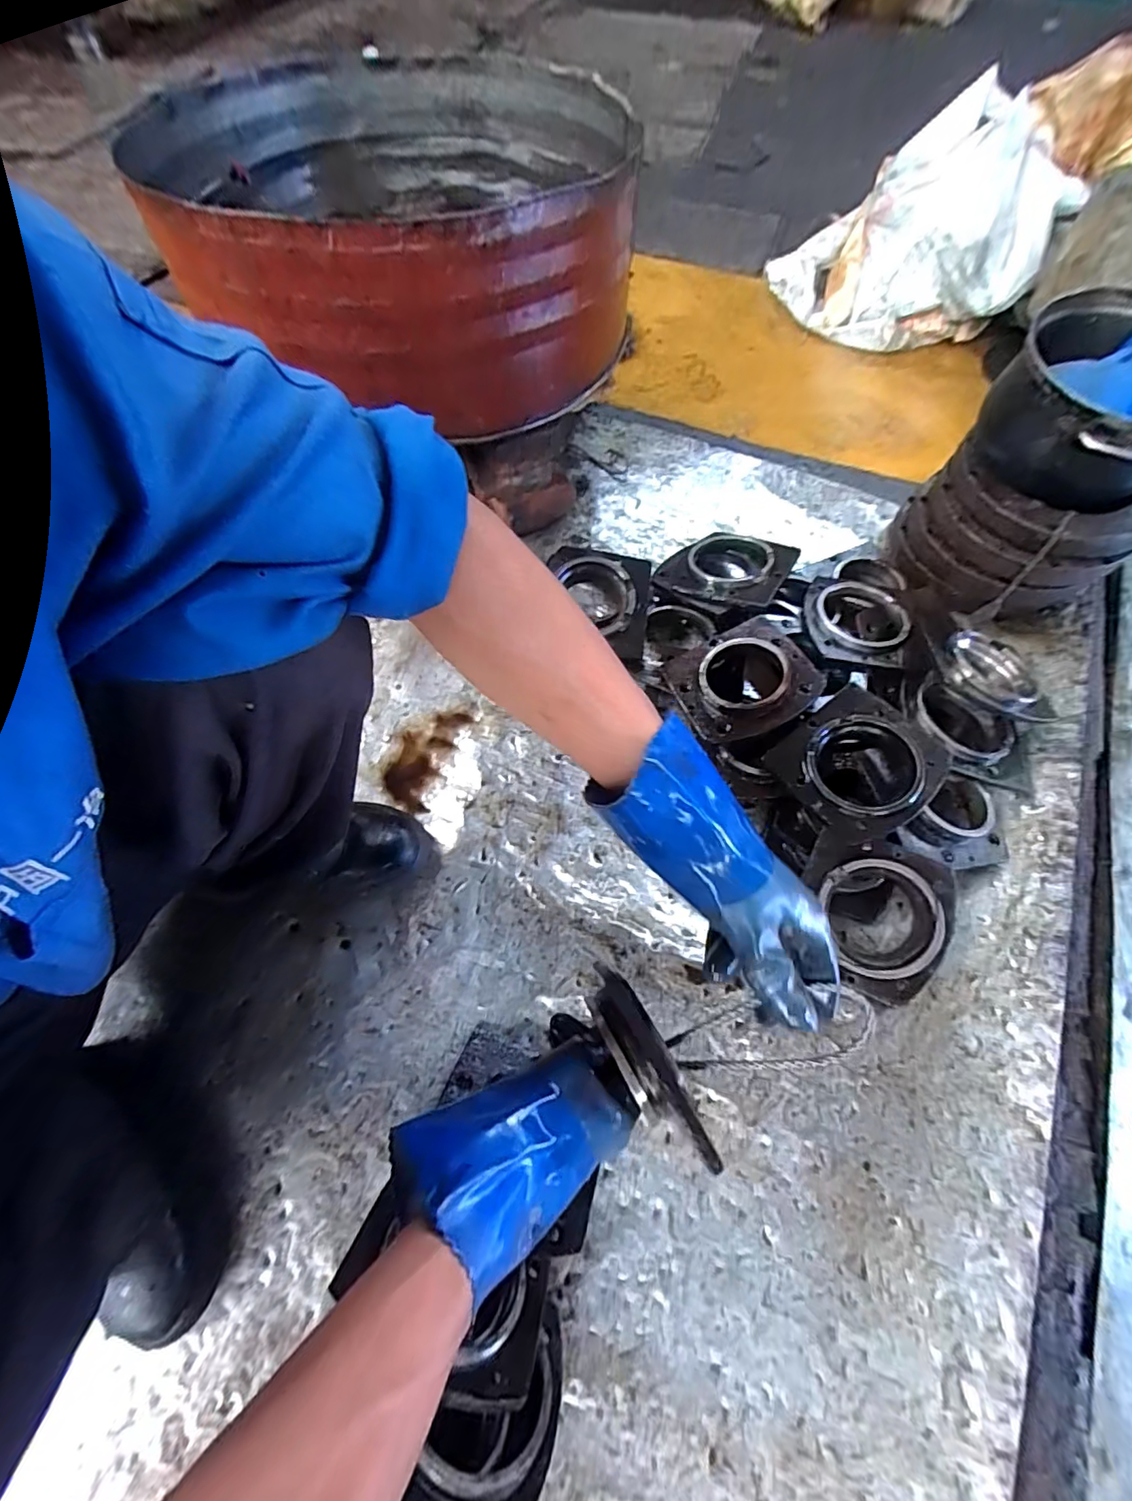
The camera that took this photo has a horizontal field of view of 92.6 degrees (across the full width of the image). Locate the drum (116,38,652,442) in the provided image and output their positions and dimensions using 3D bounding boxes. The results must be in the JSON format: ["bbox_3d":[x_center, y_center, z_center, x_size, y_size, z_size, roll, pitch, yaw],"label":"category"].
[{"bbox_3d":[-0.169,-0.582,0.622,0.436,0.194,0.466,0,64,1],"label":"drum"}]

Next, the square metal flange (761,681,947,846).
[{"bbox_3d":[0.333,0.013,0.605,0.161,0.029,0.144,-33,68,-14],"label":"square metal flange"}]

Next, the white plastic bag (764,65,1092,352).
[{"bbox_3d":[0.648,-0.956,0.986,0.457,0.247,0.239,-10,64,-4],"label":"white plastic bag"}]

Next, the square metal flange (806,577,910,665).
[{"bbox_3d":[0.379,-0.169,0.710,0.124,0.026,0.130,12,65,12],"label":"square metal flange"}]

